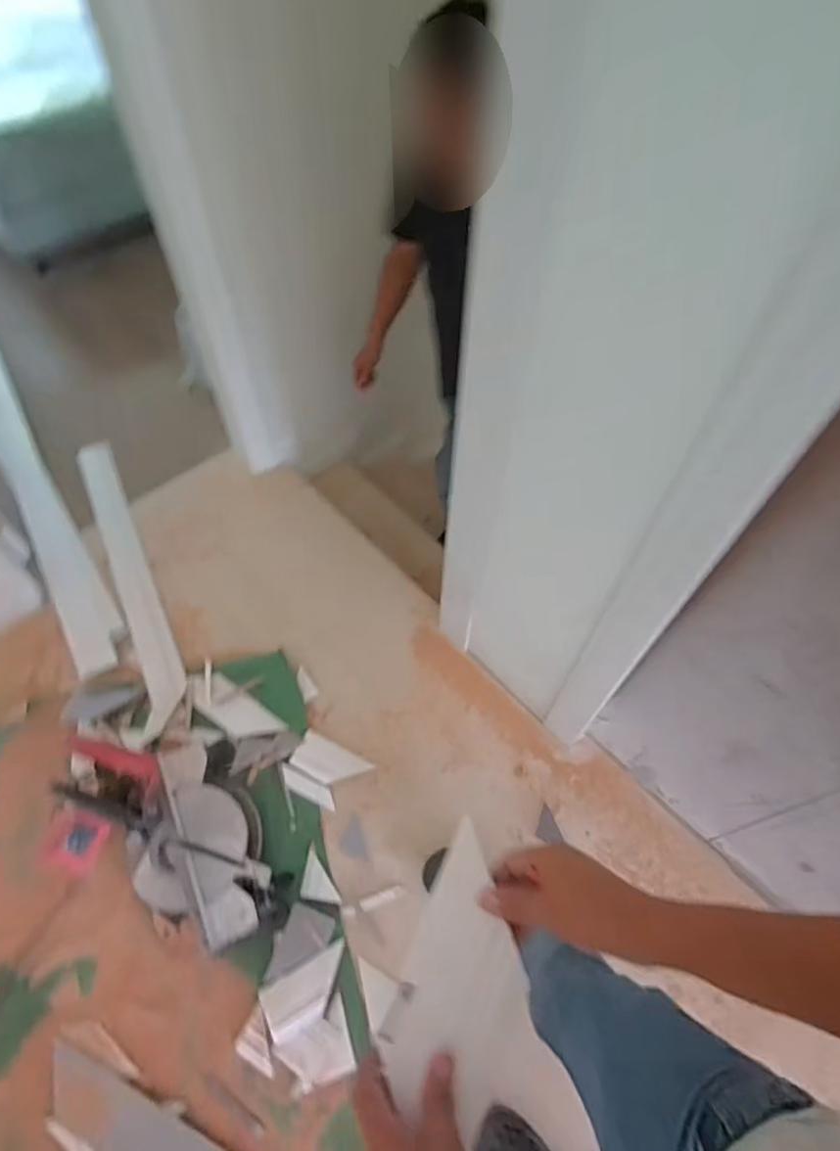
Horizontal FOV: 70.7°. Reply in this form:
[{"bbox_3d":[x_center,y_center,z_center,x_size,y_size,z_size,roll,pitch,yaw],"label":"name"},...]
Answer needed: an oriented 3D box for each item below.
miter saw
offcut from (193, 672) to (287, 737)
[{"bbox_3d":[-0.490,0.540,1.254,0.295,0.340,0.479,-35,66,-24],"label":"miter saw"},{"bbox_3d":[-0.497,0.355,1.578,0.280,0.010,0.106,32,63,15],"label":"offcut"}]

